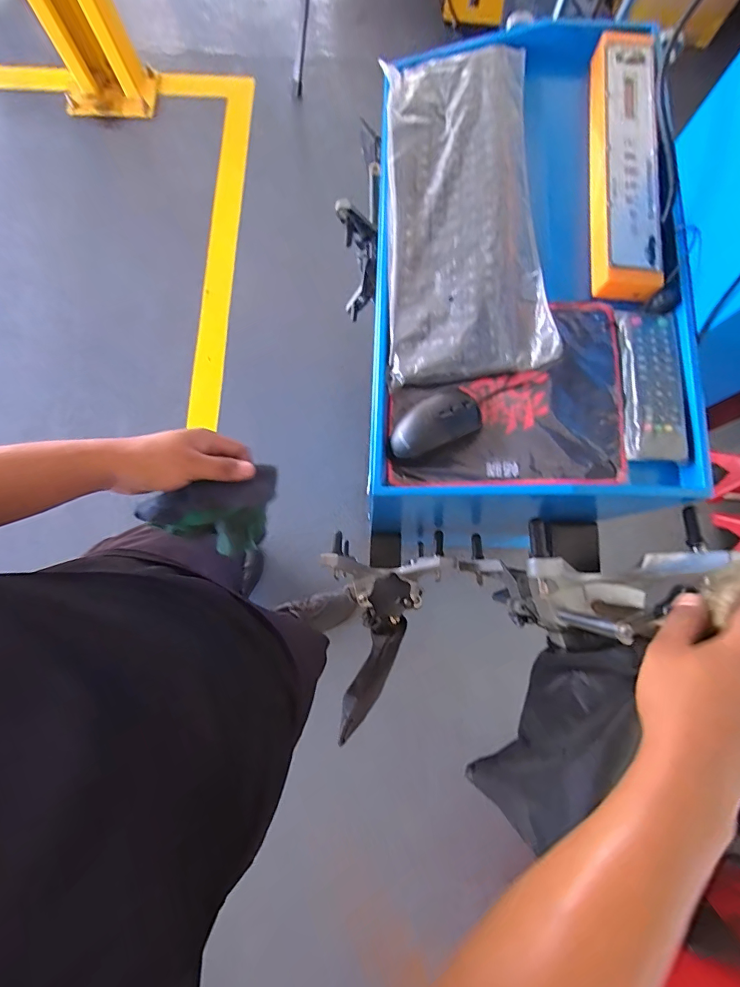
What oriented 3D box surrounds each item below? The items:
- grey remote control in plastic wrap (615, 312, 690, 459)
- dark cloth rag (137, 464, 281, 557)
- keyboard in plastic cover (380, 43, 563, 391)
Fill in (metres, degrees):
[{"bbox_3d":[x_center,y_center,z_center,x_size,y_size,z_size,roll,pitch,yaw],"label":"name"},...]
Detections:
[{"bbox_3d":[0.302,-0.116,0.447,0.058,0.016,0.168,2,80,0],"label":"grey remote control in plastic wrap"},{"bbox_3d":[-0.156,0.027,0.443,0.134,0.073,0.072,-18,80,-4],"label":"dark cloth rag"},{"bbox_3d":[0.109,-0.346,0.512,0.176,0.039,0.429,-2,80,-1],"label":"keyboard in plastic cover"}]

